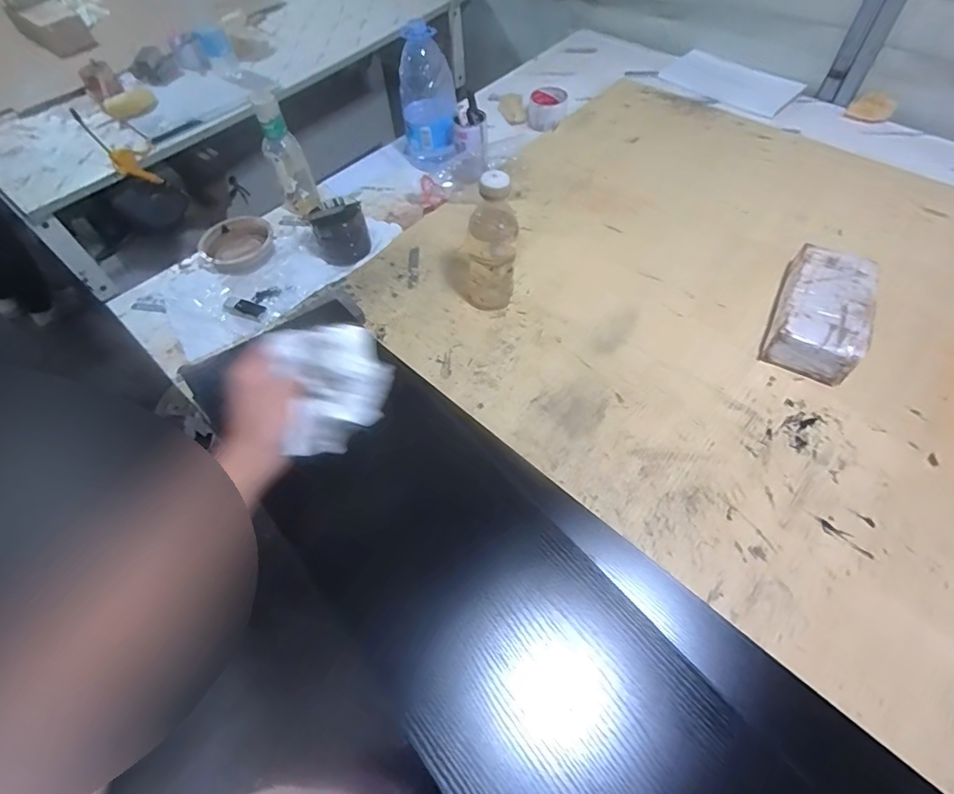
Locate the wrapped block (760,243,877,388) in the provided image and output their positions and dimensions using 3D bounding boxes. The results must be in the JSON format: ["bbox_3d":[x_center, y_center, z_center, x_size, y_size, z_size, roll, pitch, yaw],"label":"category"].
[{"bbox_3d":[0.493,-0.123,0.701,0.117,0.067,0.205,24,61,17],"label":"wrapped block"}]

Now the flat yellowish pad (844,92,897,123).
[{"bbox_3d":[0.832,-0.612,1.027,0.084,0.036,0.038,31,63,20],"label":"flat yellowish pad"}]

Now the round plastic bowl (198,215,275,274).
[{"bbox_3d":[-0.425,-0.273,0.871,0.122,0.034,0.111,-1,57,2],"label":"round plastic bowl"}]

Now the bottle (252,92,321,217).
[{"bbox_3d":[-0.345,-0.431,0.882,0.068,0.193,0.055,-22,59,-12],"label":"bottle"}]

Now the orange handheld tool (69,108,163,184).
[{"bbox_3d":[-0.756,-0.524,1.037,0.032,0.212,0.093,12,88,10],"label":"orange handheld tool"}]

